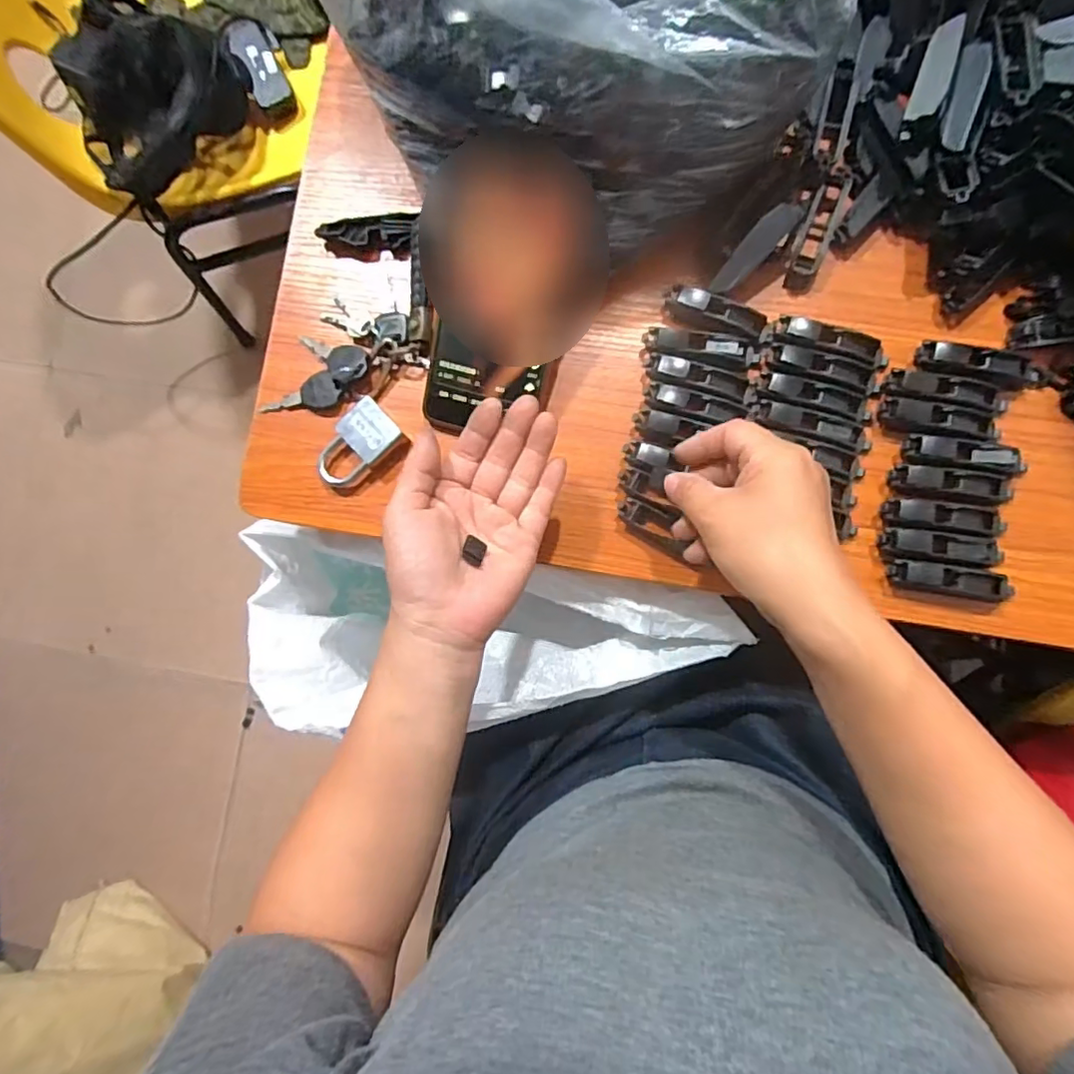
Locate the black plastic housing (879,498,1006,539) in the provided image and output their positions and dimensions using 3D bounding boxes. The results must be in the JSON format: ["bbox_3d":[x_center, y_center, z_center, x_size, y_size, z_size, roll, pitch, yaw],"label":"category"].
[{"bbox_3d":[0.251,-0.012,0.364,0.072,0.008,0.019,7,86,5],"label":"black plastic housing"}]

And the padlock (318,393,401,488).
[{"bbox_3d":[-0.123,-0.061,0.402,0.061,0.019,0.037,-45,83,0],"label":"padlock"}]

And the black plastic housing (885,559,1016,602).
[{"bbox_3d":[0.252,0.027,0.360,0.072,0.012,0.018,8,86,5],"label":"black plastic housing"}]

